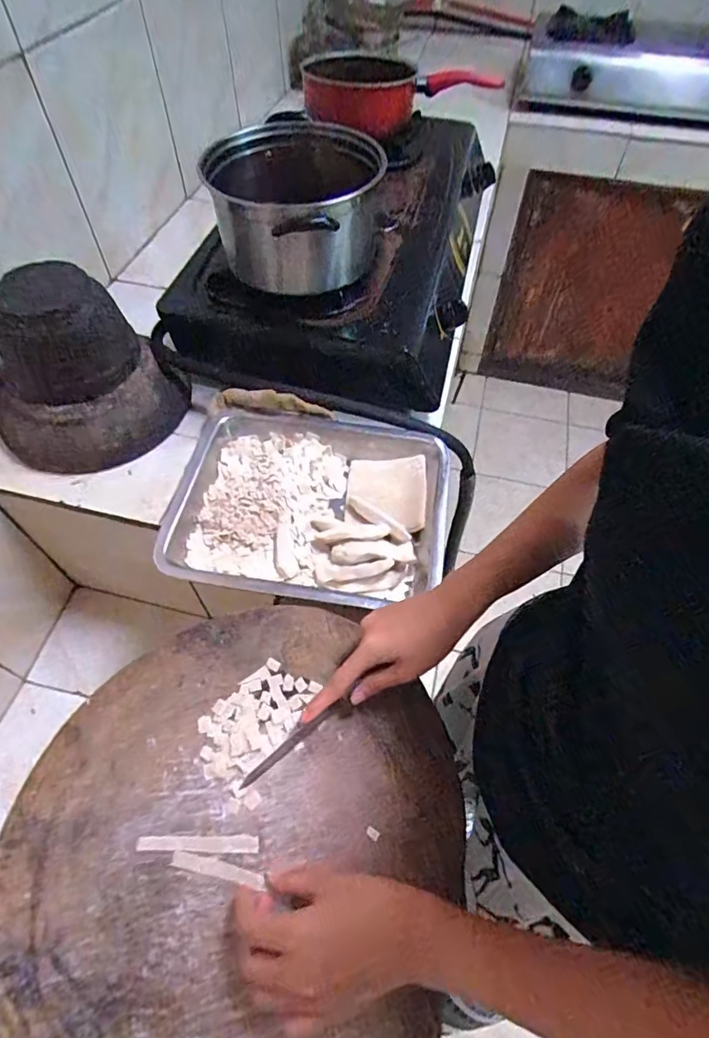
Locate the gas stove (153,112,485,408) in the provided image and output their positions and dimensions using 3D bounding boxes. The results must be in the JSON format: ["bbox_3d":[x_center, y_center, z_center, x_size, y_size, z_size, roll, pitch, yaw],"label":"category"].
[{"bbox_3d":[-0.004,-0.476,0.837,0.395,0.099,0.699,10,56,6],"label":"gas stove"}]

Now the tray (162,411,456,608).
[{"bbox_3d":[-0.050,-0.015,0.609,0.310,0.040,0.247,6,56,4],"label":"tray"}]

